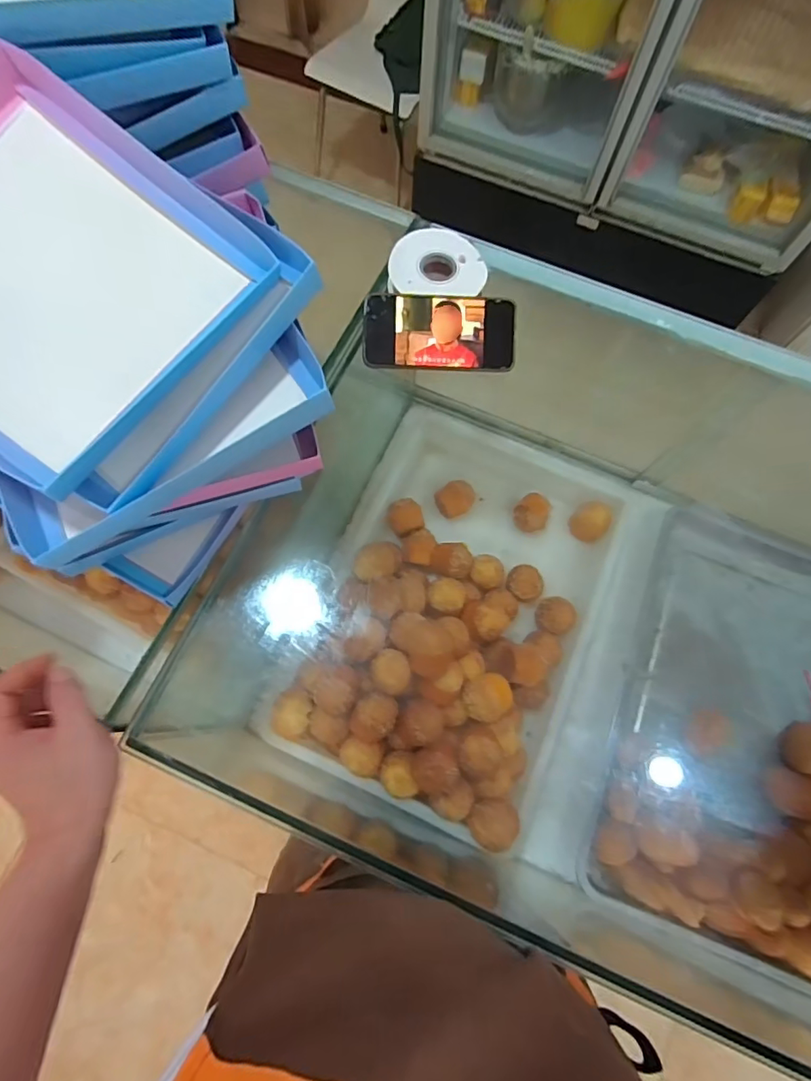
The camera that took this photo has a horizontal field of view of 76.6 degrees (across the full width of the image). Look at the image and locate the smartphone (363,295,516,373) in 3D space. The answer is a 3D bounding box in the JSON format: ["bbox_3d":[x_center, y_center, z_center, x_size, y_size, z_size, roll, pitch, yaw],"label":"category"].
[{"bbox_3d":[0.036,-0.220,0.546,0.158,0.006,0.076,1,92,-2],"label":"smartphone"}]

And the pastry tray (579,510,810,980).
[{"bbox_3d":[0.494,0.258,0.744,0.359,0.078,0.576,22,72,5],"label":"pastry tray"}]

